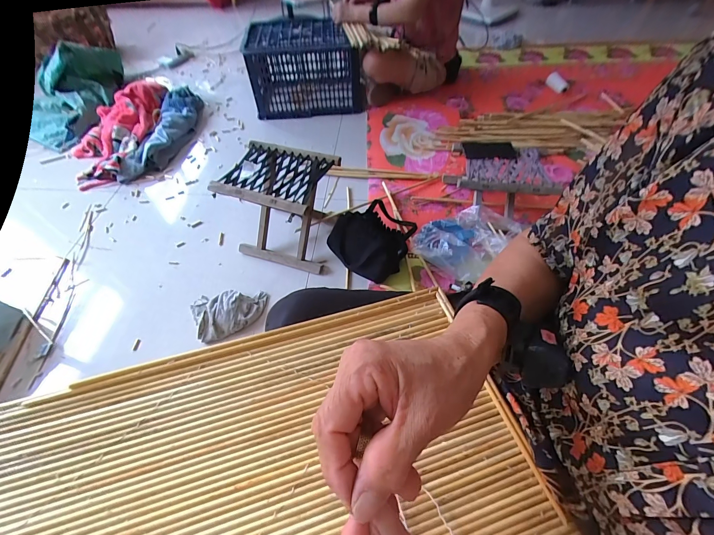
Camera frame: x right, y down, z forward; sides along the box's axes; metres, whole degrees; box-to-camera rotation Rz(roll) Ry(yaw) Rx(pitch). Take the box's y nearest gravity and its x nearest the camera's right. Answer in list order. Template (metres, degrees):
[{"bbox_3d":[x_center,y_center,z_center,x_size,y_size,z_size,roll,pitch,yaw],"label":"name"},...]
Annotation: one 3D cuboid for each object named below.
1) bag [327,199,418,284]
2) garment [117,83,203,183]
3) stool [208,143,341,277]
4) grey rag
[{"bbox_3d":[0.052,-0.112,0.925,0.211,0.115,0.244,25,59,19],"label":"bag"},{"bbox_3d":[-0.768,-0.557,1.301,0.147,0.099,0.557,4,55,6],"label":"garment"},{"bbox_3d":[-0.206,-0.172,0.921,0.264,0.253,0.225,15,56,13],"label":"stool"},{"bbox_3d":[-0.353,0.123,0.846,0.197,0.057,0.137,-5,54,-1],"label":"grey rag"}]

